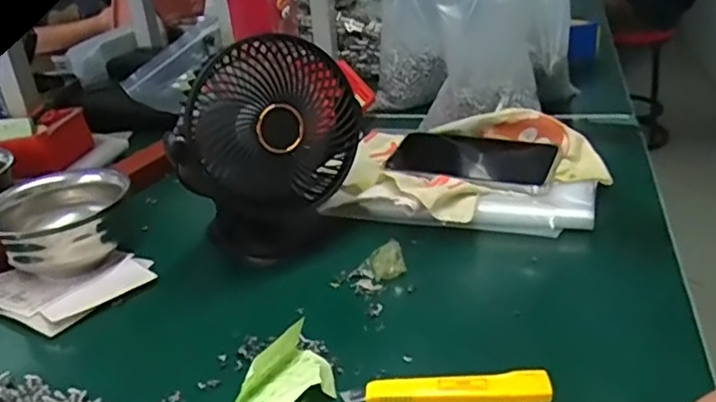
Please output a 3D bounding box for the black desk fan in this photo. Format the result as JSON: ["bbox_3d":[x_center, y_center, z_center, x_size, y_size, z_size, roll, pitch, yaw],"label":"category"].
[{"bbox_3d":[-0.070,-0.033,0.538,0.153,0.175,0.073,-7,27,-5],"label":"black desk fan"}]

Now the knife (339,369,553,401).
[{"bbox_3d":[0.055,0.119,0.395,0.126,0.015,0.017,-3,27,4],"label":"knife"}]

